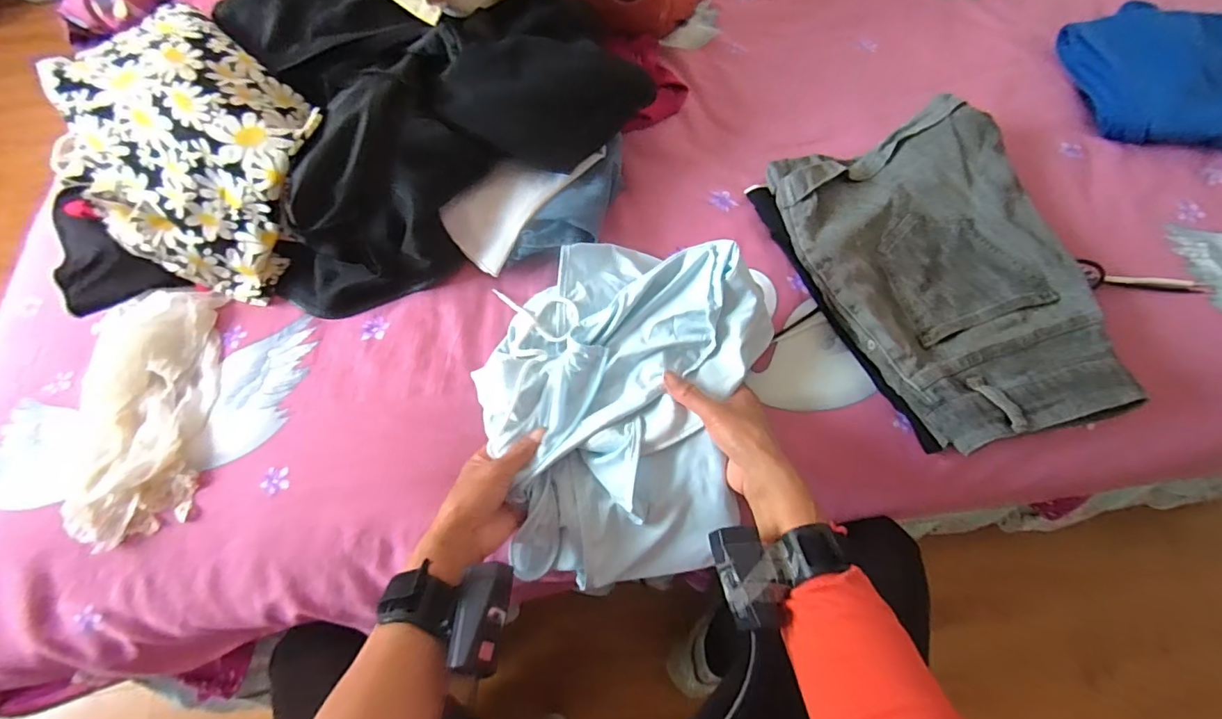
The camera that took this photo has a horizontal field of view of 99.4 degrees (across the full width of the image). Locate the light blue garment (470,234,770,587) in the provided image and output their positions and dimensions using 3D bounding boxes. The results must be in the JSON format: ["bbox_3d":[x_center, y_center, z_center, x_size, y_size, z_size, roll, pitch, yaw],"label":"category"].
[{"bbox_3d":[0.002,0.037,0.486,0.251,0.104,0.313,13,68,8],"label":"light blue garment"}]

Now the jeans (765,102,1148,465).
[{"bbox_3d":[0.331,-0.097,0.515,0.239,0.042,0.349,-13,67,-3],"label":"jeans"}]

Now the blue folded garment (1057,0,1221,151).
[{"bbox_3d":[0.738,-0.356,0.640,0.267,0.061,0.244,2,67,3],"label":"blue folded garment"}]

